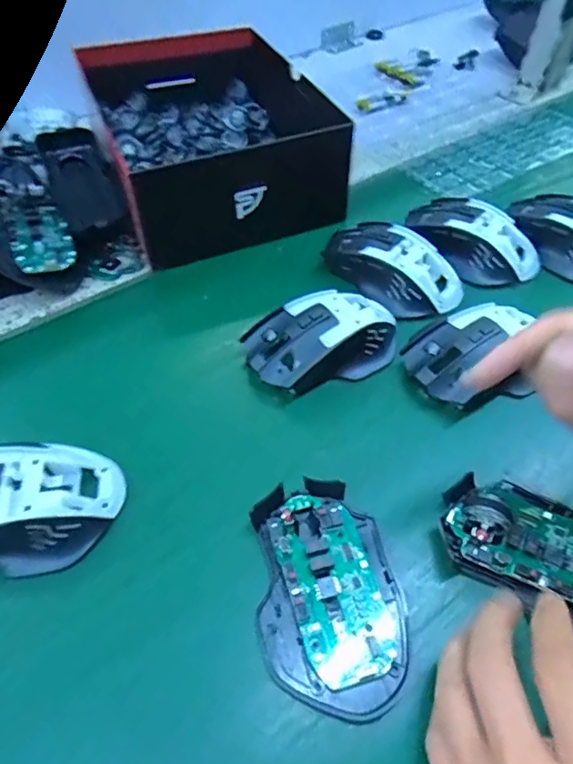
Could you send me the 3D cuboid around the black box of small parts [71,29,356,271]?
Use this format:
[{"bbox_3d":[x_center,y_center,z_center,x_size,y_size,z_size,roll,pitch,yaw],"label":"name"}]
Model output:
[{"bbox_3d":[-0.073,-0.239,0.518,0.191,0.084,0.253,-16,53,-16],"label":"black box of small parts"}]

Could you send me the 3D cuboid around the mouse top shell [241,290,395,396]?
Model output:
[{"bbox_3d":[0.030,-0.032,0.382,0.112,0.034,0.061,-19,54,-18],"label":"mouse top shell"}]

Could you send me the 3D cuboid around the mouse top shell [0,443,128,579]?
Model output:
[{"bbox_3d":[-0.154,0.071,0.309,0.116,0.049,0.075,-3,51,-6],"label":"mouse top shell"}]

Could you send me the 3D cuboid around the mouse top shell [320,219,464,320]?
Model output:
[{"bbox_3d":[0.084,-0.094,0.432,0.061,0.034,0.111,-35,60,-28],"label":"mouse top shell"}]

